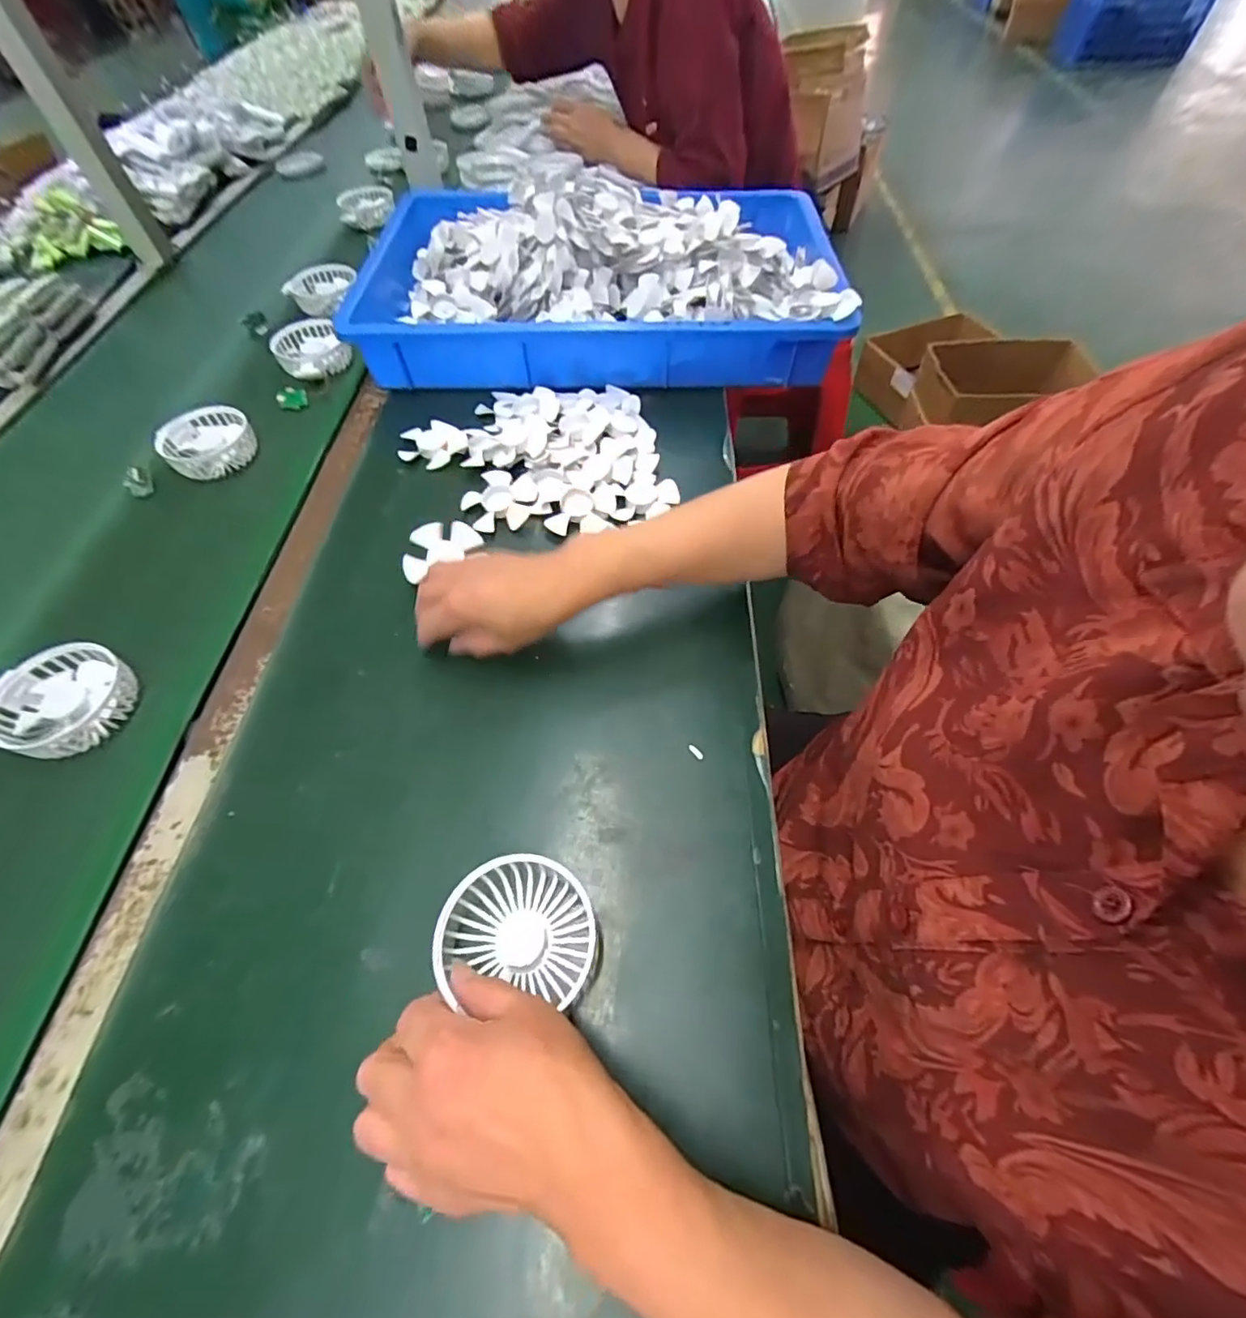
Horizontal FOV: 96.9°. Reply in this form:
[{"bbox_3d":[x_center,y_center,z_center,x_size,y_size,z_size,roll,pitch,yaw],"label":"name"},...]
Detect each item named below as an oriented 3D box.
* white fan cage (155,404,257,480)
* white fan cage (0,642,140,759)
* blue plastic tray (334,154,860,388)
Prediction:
[{"bbox_3d":[-0.451,-0.236,0.600,0.086,0.031,0.087,38,67,24],"label":"white fan cage"},{"bbox_3d":[-0.435,0.031,0.428,0.090,0.022,0.089,11,58,6],"label":"white fan cage"},{"bbox_3d":[-0.037,-0.498,0.711,0.591,0.103,0.389,-1,58,3],"label":"blue plastic tray"}]

